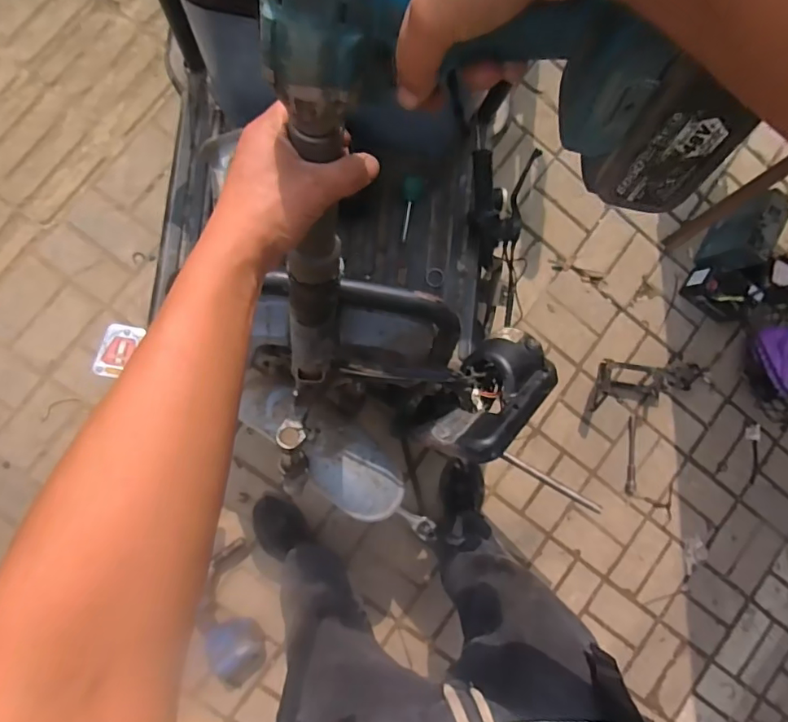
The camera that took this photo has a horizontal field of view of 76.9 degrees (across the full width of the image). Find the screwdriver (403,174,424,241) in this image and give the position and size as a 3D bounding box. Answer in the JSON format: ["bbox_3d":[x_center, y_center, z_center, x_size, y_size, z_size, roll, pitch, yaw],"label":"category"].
[{"bbox_3d":[0.029,-0.279,0.912,0.038,0.032,0.114,8,101,-8],"label":"screwdriver"}]

